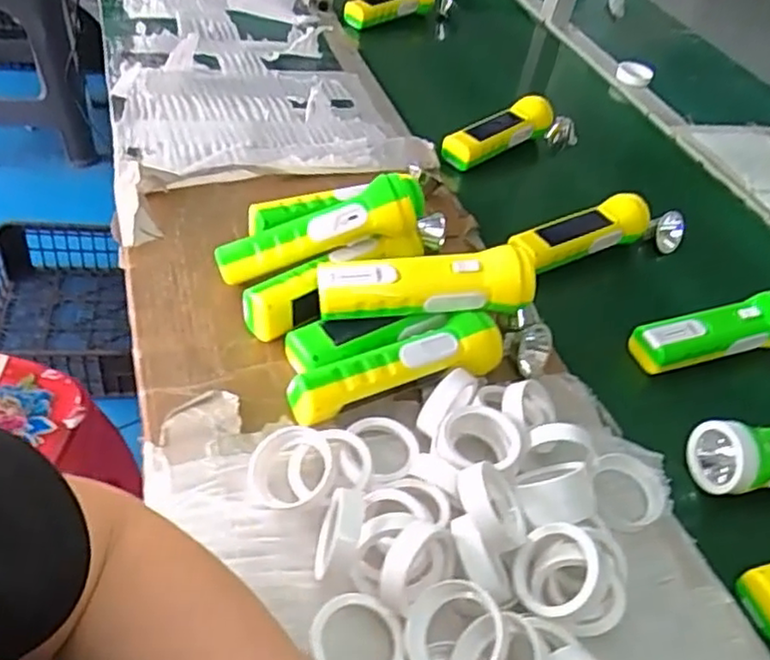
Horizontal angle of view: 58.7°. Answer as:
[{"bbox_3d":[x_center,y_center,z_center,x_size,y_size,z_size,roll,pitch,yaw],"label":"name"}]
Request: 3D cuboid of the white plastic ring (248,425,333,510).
[{"bbox_3d":[-0.059,0.087,0.427,0.050,0.024,0.046,6,45,-6],"label":"white plastic ring"}]

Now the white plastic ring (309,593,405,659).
[{"bbox_3d":[-0.016,0.172,0.376,0.051,0.016,0.051,6,45,-6],"label":"white plastic ring"}]

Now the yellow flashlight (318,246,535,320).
[{"bbox_3d":[0.030,-0.040,0.515,0.160,0.041,0.041,3,46,-3],"label":"yellow flashlight"}]

